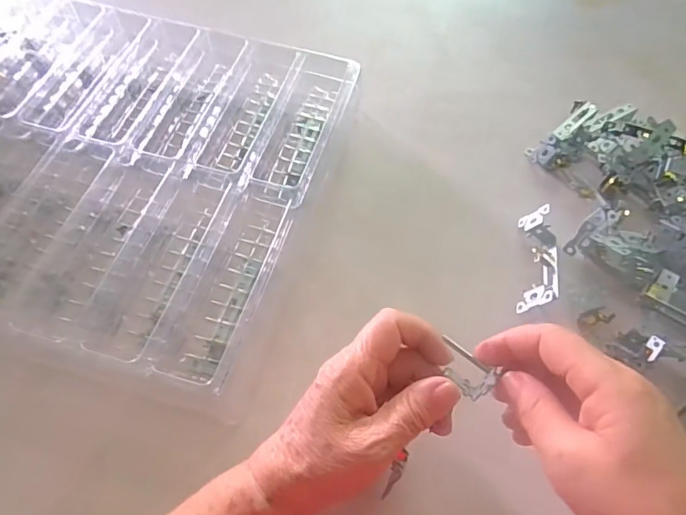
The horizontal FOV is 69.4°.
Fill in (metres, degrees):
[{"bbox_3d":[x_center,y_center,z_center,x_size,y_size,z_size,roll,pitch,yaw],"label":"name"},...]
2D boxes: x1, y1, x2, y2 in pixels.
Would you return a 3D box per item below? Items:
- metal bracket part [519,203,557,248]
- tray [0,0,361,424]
[{"bbox_3d":[0.175,-0.025,0.440,0.013,0.031,0.034,-26,88,-48],"label":"metal bracket part"},{"bbox_3d":[-0.246,-0.099,0.455,0.453,0.057,0.347,16,61,10],"label":"tray"}]

